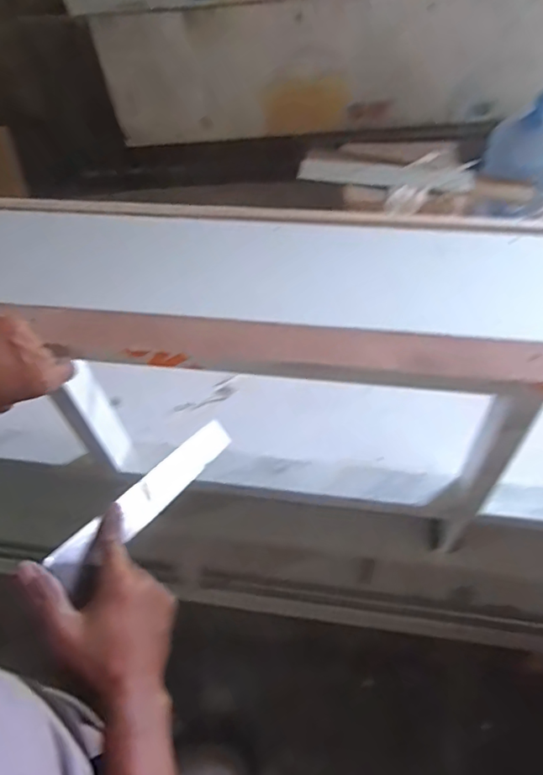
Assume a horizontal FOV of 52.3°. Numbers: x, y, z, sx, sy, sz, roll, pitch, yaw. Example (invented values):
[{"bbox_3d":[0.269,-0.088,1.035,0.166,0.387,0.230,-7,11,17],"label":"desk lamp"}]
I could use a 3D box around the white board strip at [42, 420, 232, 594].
[{"bbox_3d":[-0.123,0.111,0.603,0.041,0.011,0.288,52,34,-3],"label":"white board strip"}]

